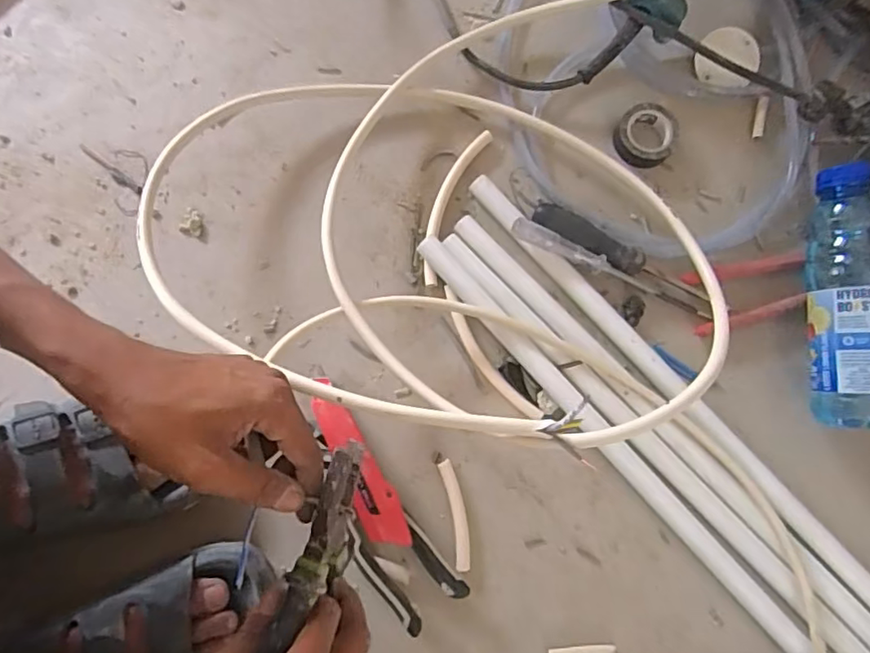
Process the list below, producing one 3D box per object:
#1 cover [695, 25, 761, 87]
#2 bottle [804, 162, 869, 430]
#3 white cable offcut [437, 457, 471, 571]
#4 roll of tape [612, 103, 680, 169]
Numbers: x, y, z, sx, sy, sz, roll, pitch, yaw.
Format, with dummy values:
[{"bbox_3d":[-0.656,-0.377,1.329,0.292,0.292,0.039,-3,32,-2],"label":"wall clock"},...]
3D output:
[{"bbox_3d":[0.286,-0.262,0.560,0.063,0.009,0.054,9,98,-2],"label":"cover"},{"bbox_3d":[0.344,-0.023,0.487,0.056,0.064,0.213,5,78,0],"label":"bottle"},{"bbox_3d":[0.018,0.155,0.474,0.016,0.006,0.086,-12,79,-3],"label":"white cable offcut"},{"bbox_3d":[0.202,-0.183,0.544,0.056,0.016,0.056,0,78,-1],"label":"roll of tape"}]

